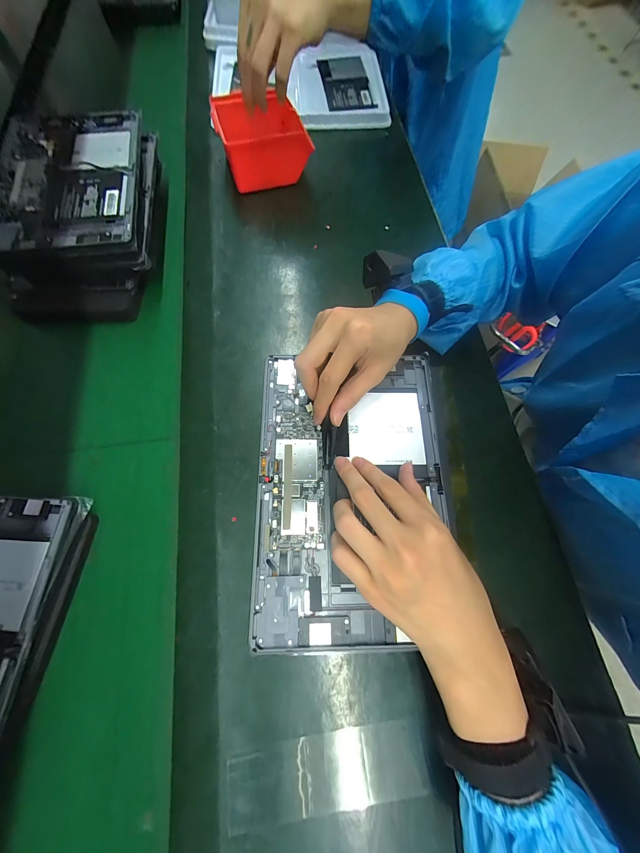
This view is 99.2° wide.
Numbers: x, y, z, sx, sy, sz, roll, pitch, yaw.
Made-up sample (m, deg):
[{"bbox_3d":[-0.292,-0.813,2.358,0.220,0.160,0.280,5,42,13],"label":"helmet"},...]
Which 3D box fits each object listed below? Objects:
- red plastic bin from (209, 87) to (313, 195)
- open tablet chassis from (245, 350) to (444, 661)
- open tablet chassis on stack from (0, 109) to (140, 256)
[{"bbox_3d":[-0.088,-0.444,0.423,0.129,0.064,0.129,-12,72,-6],"label":"red plastic bin"},{"bbox_3d":[0.029,0.049,0.246,0.165,0.007,0.249,1,71,-2],"label":"open tablet chassis"},{"bbox_3d":[-0.331,-0.327,0.354,0.179,0.012,0.280,-10,72,-6],"label":"open tablet chassis on stack"}]

